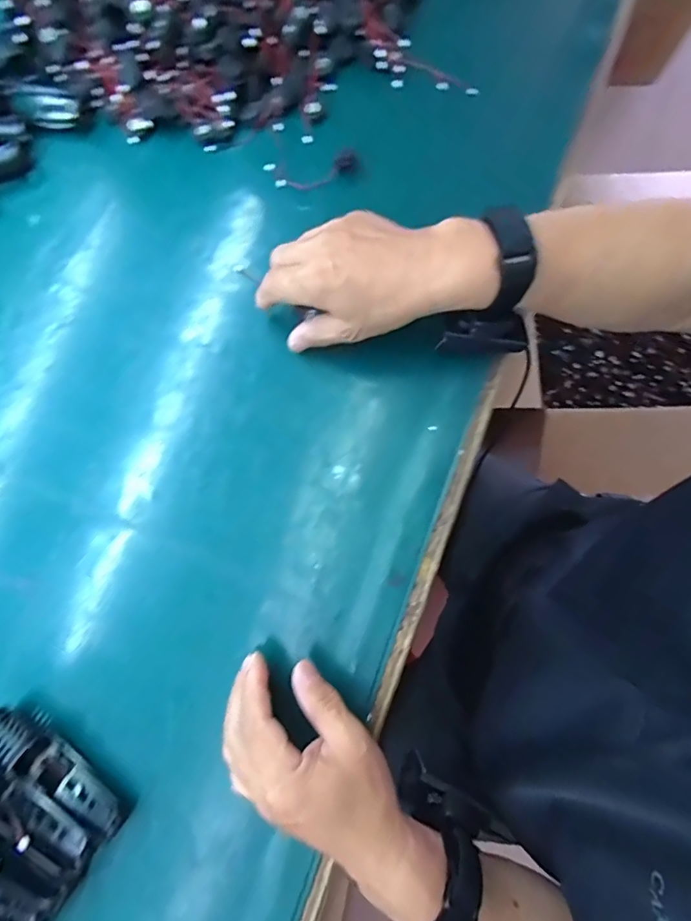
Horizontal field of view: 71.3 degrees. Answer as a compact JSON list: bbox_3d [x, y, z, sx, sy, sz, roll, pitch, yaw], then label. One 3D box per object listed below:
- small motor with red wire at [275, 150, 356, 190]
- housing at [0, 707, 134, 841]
[{"bbox_3d":[-0.026,-0.258,0.432,0.072,0.020,0.020,-19,79,-3],"label":"small motor with red wire"},{"bbox_3d":[-0.210,0.225,0.348,0.120,0.022,0.029,35,82,7],"label":"housing"}]

